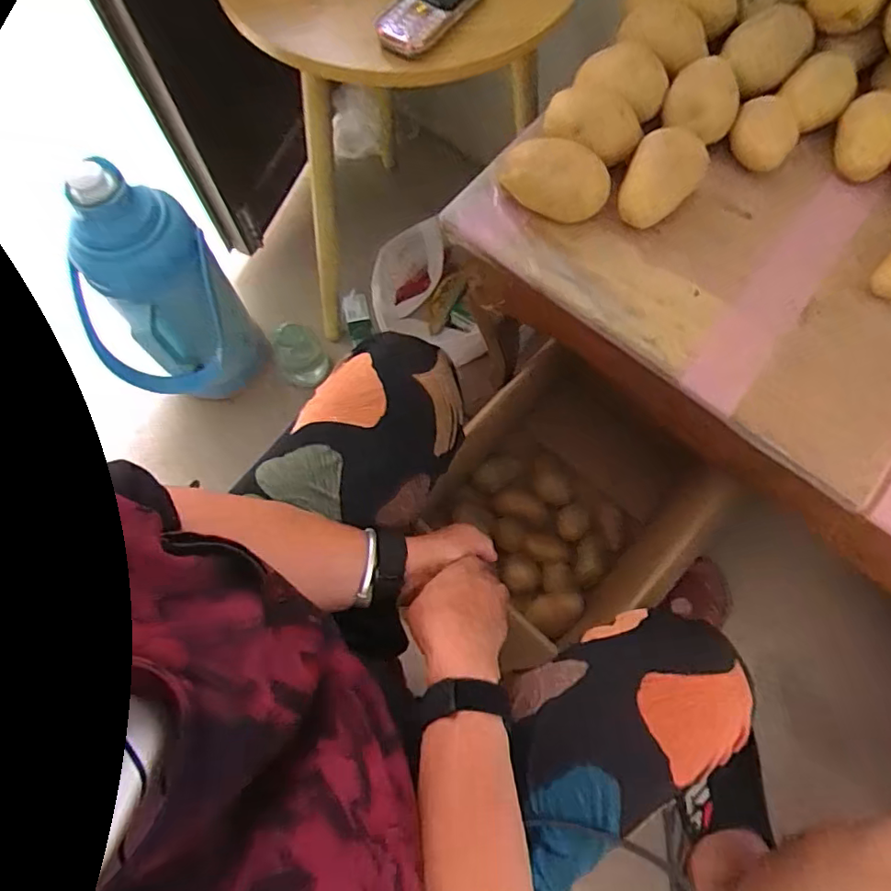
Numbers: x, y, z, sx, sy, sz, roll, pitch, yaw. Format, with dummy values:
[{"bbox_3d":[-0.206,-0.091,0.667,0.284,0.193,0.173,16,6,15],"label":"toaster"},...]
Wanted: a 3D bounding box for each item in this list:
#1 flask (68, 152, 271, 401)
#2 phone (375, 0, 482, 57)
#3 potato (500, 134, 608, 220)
[{"bbox_3d":[-0.377,-0.178,0.757,0.123,0.337,0.190,30,74,10],"label":"flask"},{"bbox_3d":[-0.009,-0.406,0.511,0.057,0.018,0.124,33,74,11],"label":"phone"},{"bbox_3d":[0.093,-0.226,0.462,0.088,0.059,0.052,23,73,8],"label":"potato"}]

